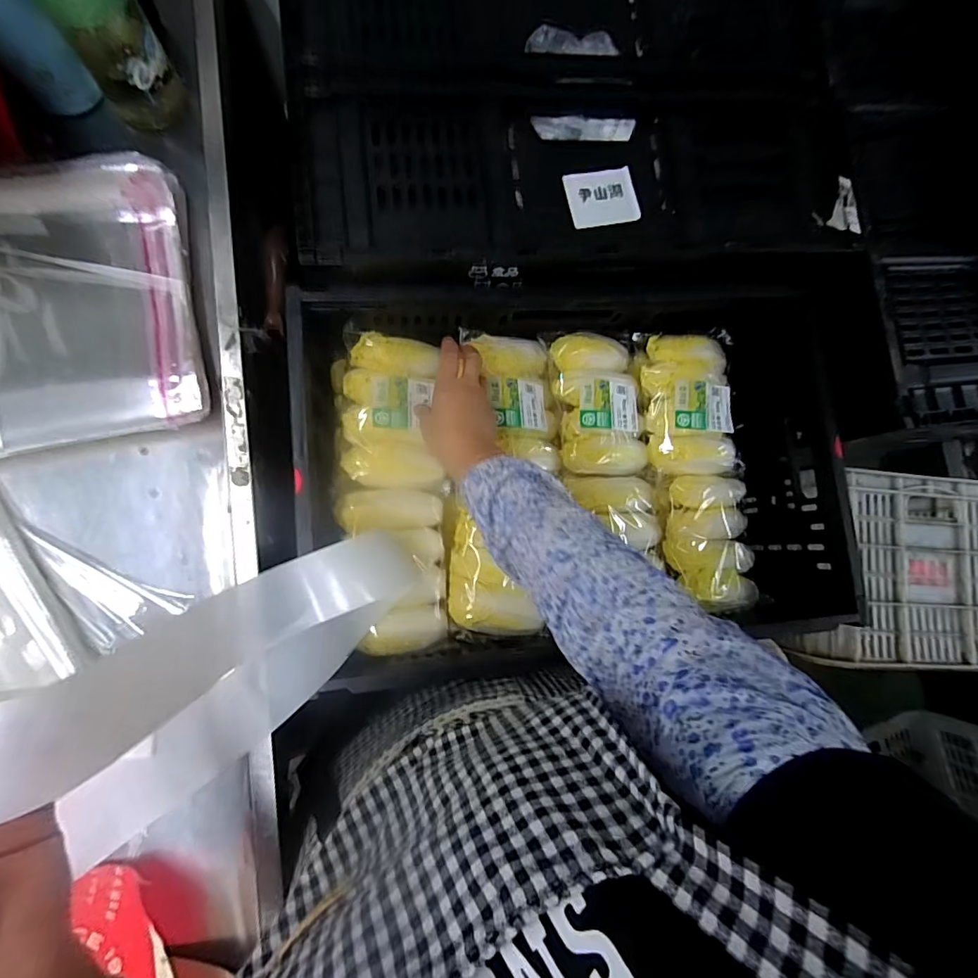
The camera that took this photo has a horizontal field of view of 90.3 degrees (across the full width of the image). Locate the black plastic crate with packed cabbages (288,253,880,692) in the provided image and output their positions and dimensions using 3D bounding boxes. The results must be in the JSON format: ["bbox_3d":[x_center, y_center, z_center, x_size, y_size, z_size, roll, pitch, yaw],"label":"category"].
[{"bbox_3d":[0.113,-0.029,0.569,0.609,0.174,0.396,-5,84,-9],"label":"black plastic crate with packed cabbages"}]

